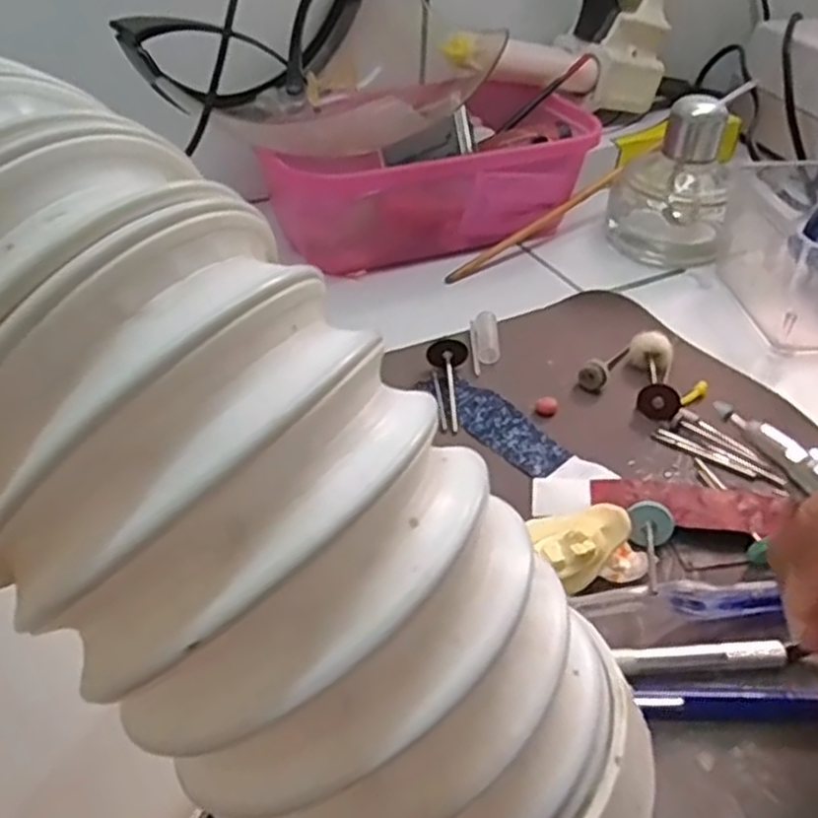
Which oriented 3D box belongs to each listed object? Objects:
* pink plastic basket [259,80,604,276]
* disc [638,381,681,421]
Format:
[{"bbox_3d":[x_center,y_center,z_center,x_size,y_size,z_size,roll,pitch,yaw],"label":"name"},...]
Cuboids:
[{"bbox_3d":[0.013,-0.141,0.448,0.191,0.059,0.108,-18,45,-21],"label":"pink plastic basket"},{"bbox_3d":[0.107,-0.003,0.324,0.017,0.015,0.004,24,15,17],"label":"disc"}]

